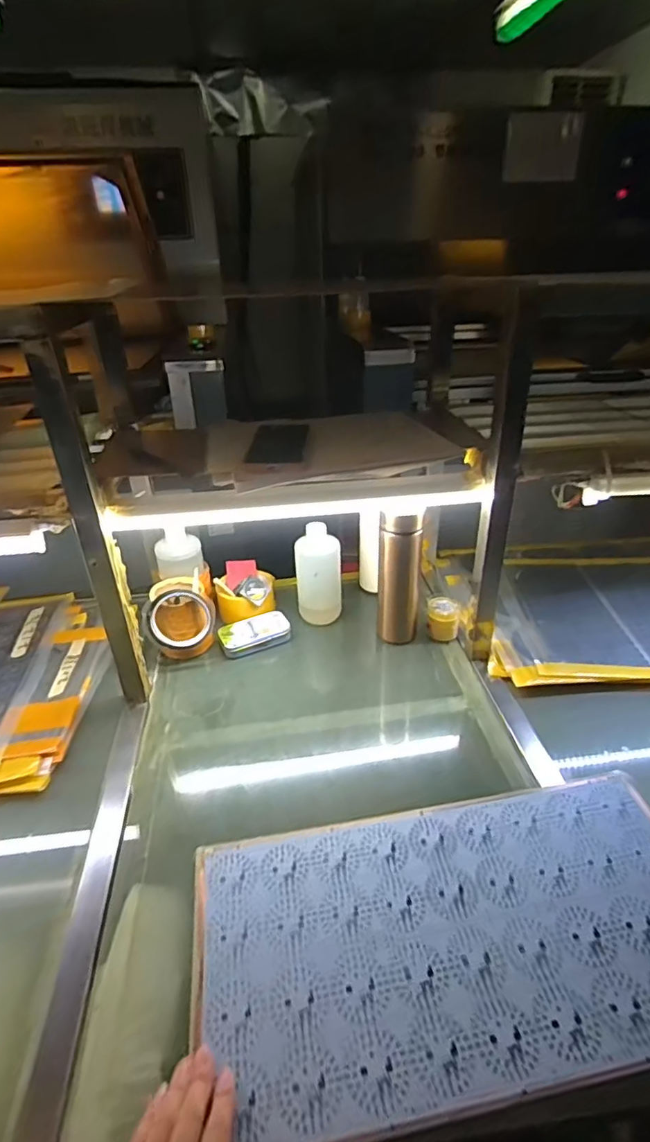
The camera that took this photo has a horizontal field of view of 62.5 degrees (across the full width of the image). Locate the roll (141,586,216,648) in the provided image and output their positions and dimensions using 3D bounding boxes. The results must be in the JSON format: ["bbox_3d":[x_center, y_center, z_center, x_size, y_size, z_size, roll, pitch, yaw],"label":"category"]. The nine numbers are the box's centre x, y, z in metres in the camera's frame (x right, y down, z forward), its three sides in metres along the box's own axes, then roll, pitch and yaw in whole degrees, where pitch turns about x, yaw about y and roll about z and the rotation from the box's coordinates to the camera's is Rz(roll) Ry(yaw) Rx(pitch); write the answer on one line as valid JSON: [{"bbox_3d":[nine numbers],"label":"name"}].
[{"bbox_3d":[-0.219,0.072,0.808,0.104,0.099,0.035,-9,32,-11],"label":"roll"}]

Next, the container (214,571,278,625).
[{"bbox_3d":[-0.132,0.051,0.911,0.102,0.055,0.082,-8,32,-9],"label":"container"}]

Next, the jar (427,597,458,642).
[{"bbox_3d":[0.187,0.078,0.854,0.051,0.056,0.045,4,32,9],"label":"jar"}]

